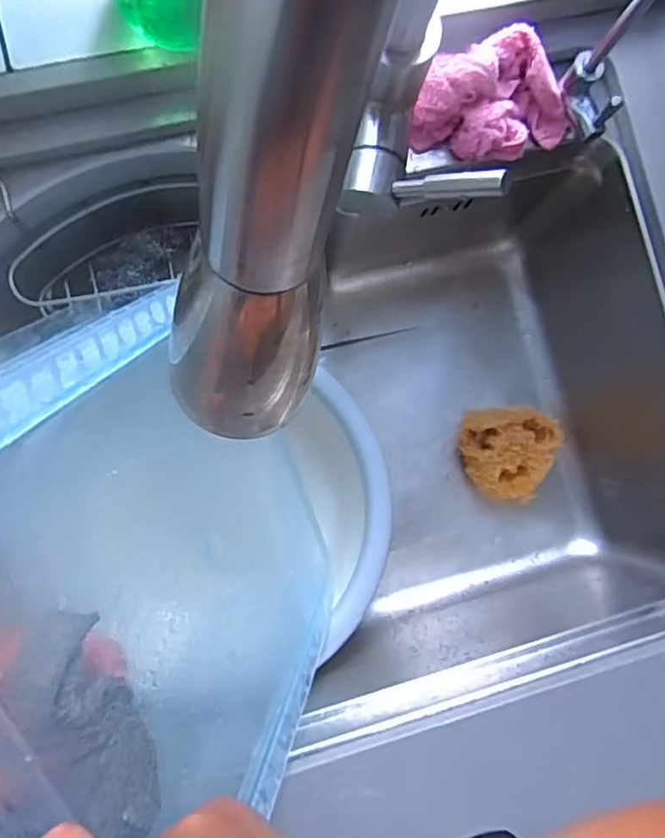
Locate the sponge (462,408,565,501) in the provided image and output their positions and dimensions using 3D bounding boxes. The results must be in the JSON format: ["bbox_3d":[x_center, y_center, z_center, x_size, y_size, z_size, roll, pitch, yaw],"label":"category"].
[{"bbox_3d":[0.181,0.036,0.644,0.089,0.045,0.092,4,85,-6],"label":"sponge"}]

